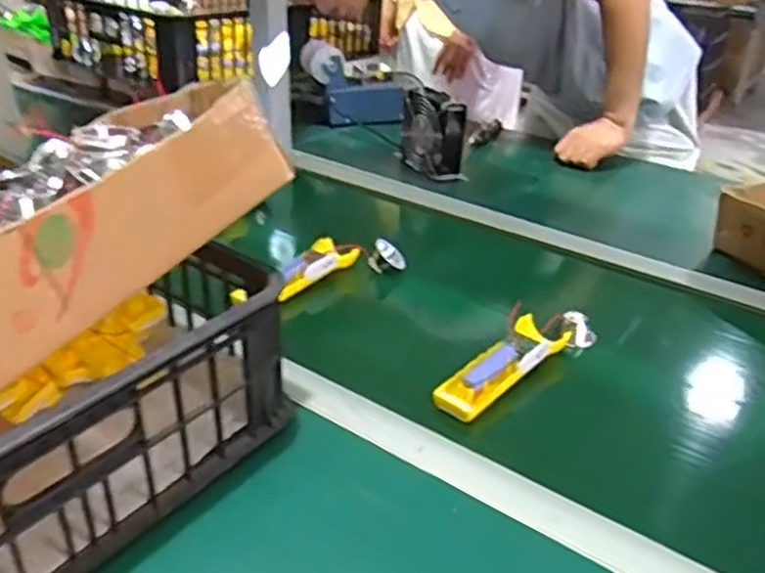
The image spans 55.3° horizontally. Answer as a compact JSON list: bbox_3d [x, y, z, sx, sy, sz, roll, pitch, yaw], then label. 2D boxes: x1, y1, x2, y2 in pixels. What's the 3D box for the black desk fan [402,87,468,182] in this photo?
[{"bbox_3d":[0.078,-0.237,1.146,0.046,0.126,0.117,-18,35,-30],"label":"black desk fan"}]

